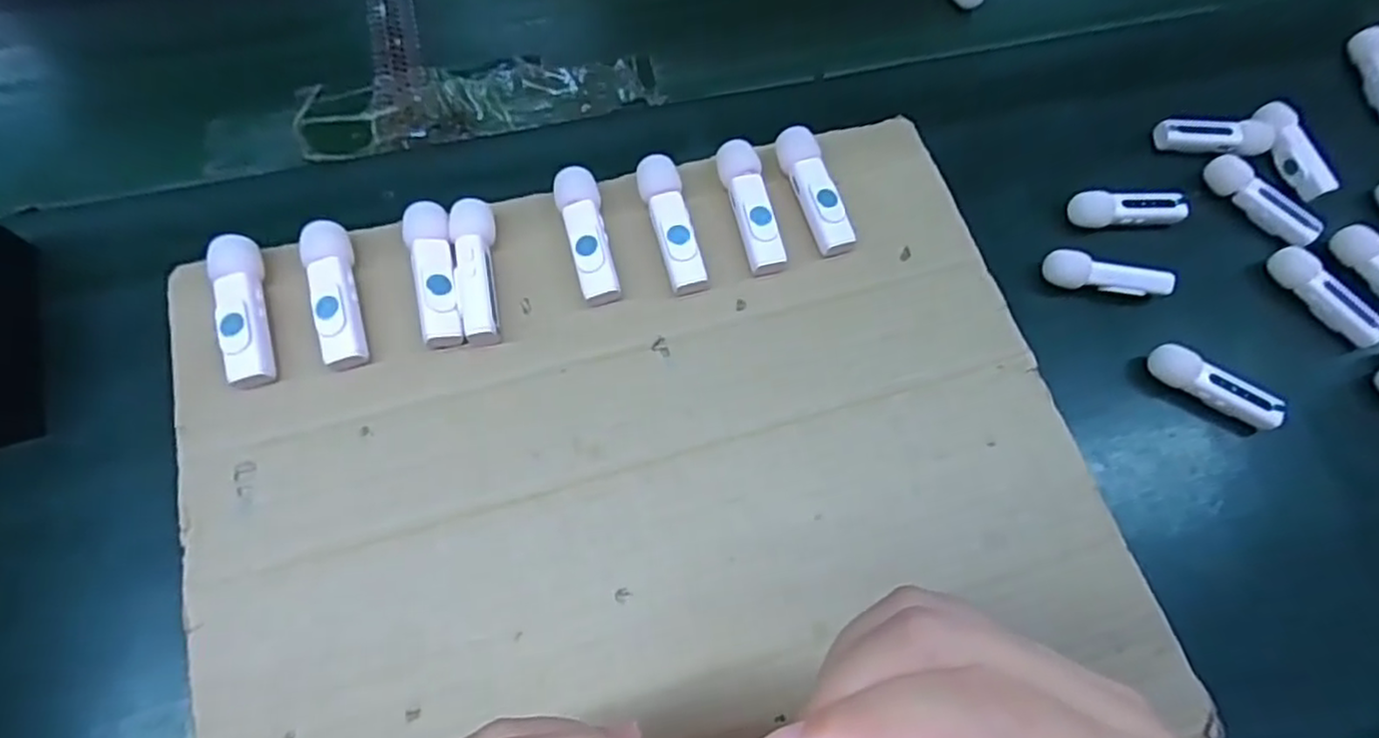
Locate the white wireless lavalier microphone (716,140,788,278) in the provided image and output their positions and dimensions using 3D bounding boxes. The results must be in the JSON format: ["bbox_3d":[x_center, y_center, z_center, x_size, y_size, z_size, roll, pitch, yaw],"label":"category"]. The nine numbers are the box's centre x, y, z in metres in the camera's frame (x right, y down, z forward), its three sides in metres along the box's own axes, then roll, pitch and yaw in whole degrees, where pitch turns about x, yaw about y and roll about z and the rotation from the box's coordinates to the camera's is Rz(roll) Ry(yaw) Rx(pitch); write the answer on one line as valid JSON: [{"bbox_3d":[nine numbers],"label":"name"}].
[{"bbox_3d":[0.028,-0.074,0.317,0.018,0.010,0.065,-12,74,-9],"label":"white wireless lavalier microphone"}]

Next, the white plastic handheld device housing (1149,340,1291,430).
[{"bbox_3d":[0.266,0.008,0.352,0.064,0.020,0.016,30,67,10],"label":"white plastic handheld device housing"}]

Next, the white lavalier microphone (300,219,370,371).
[{"bbox_3d":[-0.146,-0.031,0.289,0.017,0.012,0.064,-14,75,-10],"label":"white lavalier microphone"}]

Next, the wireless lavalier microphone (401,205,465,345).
[{"bbox_3d":[-0.107,-0.041,0.295,0.018,0.012,0.063,-12,75,-9],"label":"wireless lavalier microphone"}]

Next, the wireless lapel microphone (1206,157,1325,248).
[{"bbox_3d":[0.322,-0.095,0.394,0.019,0.018,0.065,-34,71,-17],"label":"wireless lapel microphone"}]

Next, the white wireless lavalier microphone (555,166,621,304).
[{"bbox_3d":[-0.045,-0.060,0.306,0.018,0.010,0.064,-13,76,-10],"label":"white wireless lavalier microphone"}]

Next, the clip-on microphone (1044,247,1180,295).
[{"bbox_3d":[0.221,-0.049,0.368,0.063,0.018,0.016,11,65,2],"label":"clip-on microphone"}]

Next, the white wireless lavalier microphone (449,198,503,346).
[{"bbox_3d":[-0.091,-0.042,0.298,0.017,0.015,0.064,-8,74,-7],"label":"white wireless lavalier microphone"}]

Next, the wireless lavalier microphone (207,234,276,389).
[{"bbox_3d":[-0.181,-0.025,0.282,0.017,0.012,0.064,-14,75,-10],"label":"wireless lavalier microphone"}]

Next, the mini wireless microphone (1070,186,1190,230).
[{"bbox_3d":[0.244,-0.089,0.386,0.063,0.015,0.019,-7,66,-6],"label":"mini wireless microphone"}]

